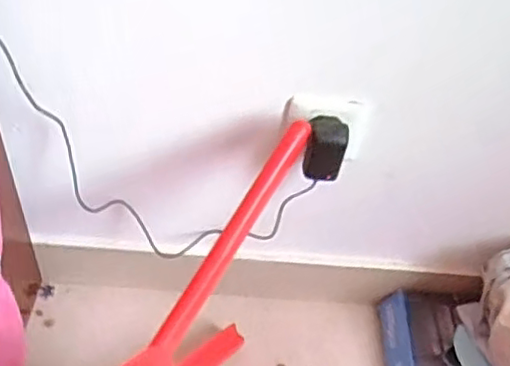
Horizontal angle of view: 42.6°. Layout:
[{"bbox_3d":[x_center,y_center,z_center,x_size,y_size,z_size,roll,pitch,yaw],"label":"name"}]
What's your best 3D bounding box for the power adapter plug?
[{"bbox_3d":[0.076,-0.040,0.705,0.044,0.071,0.046,10,48,1],"label":"power adapter plug"}]

